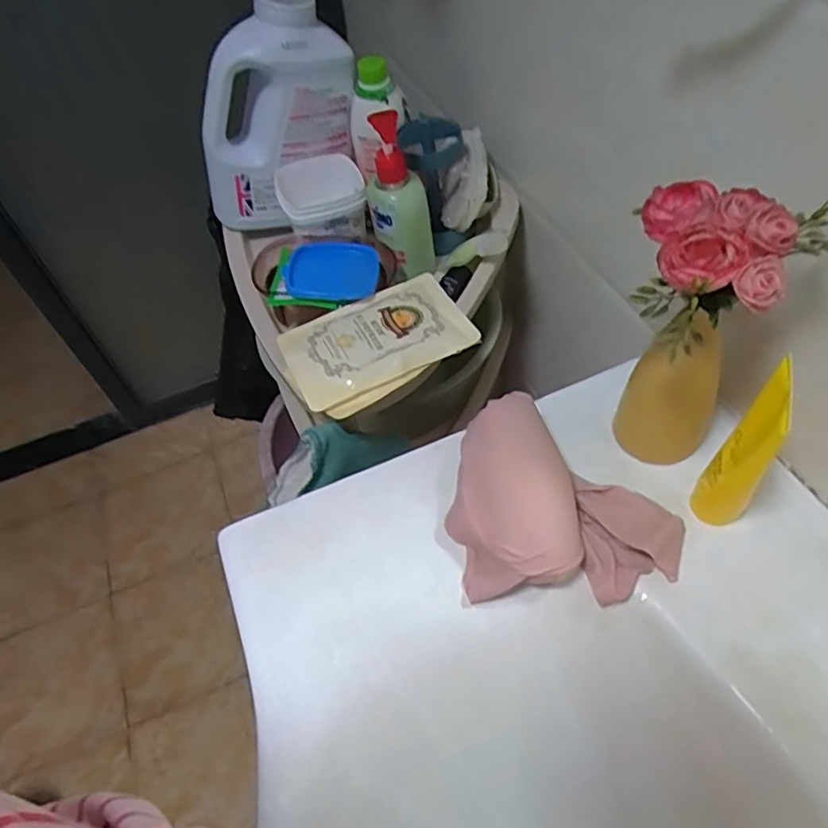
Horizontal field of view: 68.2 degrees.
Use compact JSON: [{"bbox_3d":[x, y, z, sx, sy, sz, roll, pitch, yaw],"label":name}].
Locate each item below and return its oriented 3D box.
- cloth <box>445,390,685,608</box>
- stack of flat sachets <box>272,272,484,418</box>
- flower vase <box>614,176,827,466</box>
[{"bbox_3d":[0.117,0.066,0.483,0.165,0.066,0.149,0,55,6],"label":"cloth"},{"bbox_3d":[-0.033,-0.067,0.597,0.173,0.036,0.126,-24,56,-12],"label":"stack of flat sachets"},{"bbox_3d":[0.189,-0.034,0.433,0.105,0.246,0.079,17,58,17],"label":"flower vase"}]

